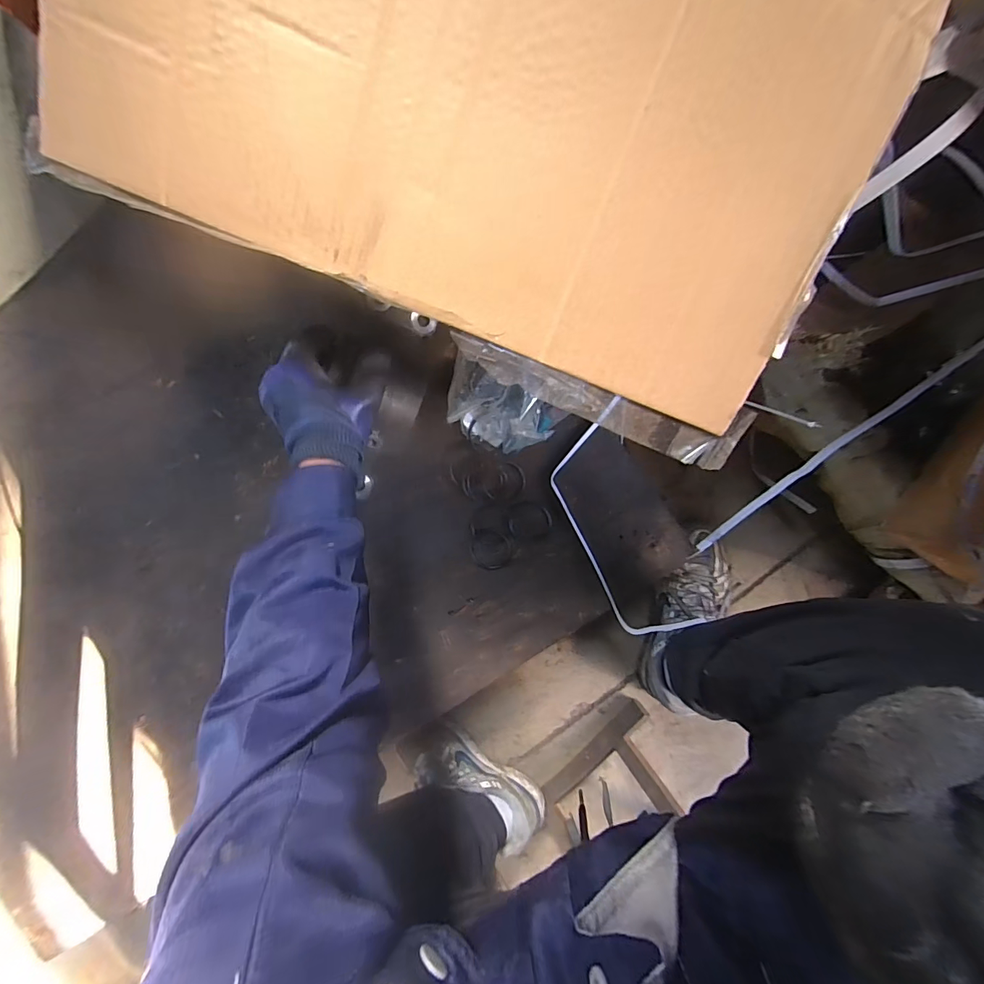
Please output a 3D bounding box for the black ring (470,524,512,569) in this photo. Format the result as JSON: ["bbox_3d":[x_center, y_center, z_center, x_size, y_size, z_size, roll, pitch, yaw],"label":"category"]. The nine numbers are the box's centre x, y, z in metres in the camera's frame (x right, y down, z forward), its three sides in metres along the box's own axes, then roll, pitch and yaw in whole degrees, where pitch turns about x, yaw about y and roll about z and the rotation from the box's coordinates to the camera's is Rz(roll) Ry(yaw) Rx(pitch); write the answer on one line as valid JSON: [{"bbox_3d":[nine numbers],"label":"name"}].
[{"bbox_3d":[-0.004,0.072,0.542,0.057,0.004,0.051,13,97,5],"label":"black ring"}]

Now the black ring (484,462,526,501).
[{"bbox_3d":[0.016,-0.013,0.531,0.052,0.004,0.048,1,96,7],"label":"black ring"}]

